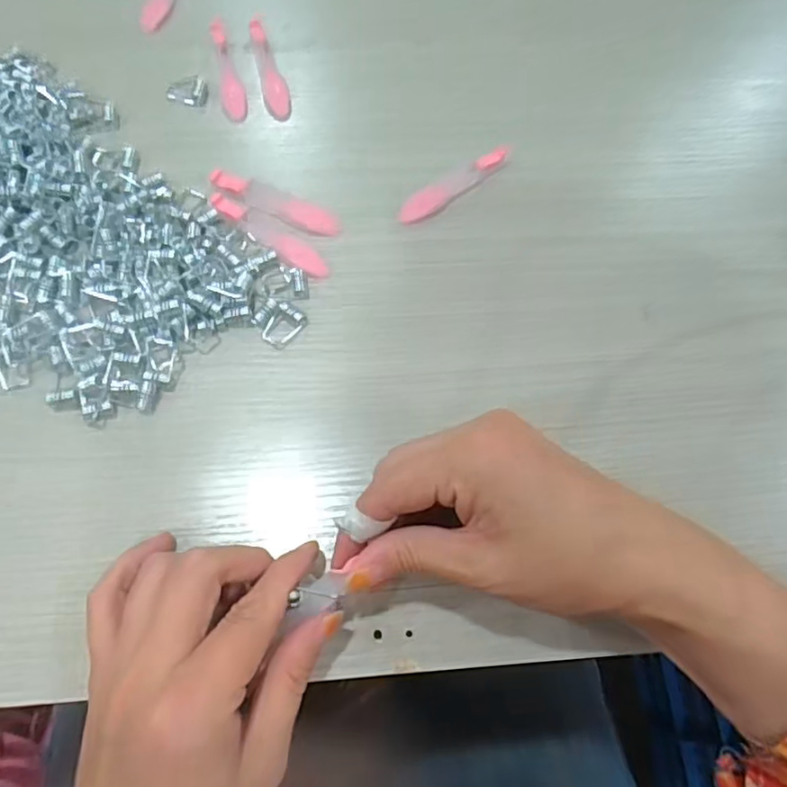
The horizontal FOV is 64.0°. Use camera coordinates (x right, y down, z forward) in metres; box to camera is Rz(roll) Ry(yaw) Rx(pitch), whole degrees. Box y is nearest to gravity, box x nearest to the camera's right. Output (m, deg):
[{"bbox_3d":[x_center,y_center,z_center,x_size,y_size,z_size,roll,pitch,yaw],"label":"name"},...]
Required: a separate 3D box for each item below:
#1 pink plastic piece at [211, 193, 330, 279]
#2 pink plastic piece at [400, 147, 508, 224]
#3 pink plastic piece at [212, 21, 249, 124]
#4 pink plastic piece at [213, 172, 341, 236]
[{"bbox_3d":[-0.067,-0.088,0.339,0.077,0.004,0.017,37,71,12],"label":"pink plastic piece"},{"bbox_3d":[0.034,-0.121,0.360,0.072,0.011,0.017,-36,74,-16],"label":"pink plastic piece"},{"bbox_3d":[-0.103,-0.204,0.391,0.014,0.004,0.083,-10,69,-7],"label":"pink plastic piece"},{"bbox_3d":[-0.066,-0.106,0.348,0.075,0.005,0.020,19,68,5],"label":"pink plastic piece"}]

